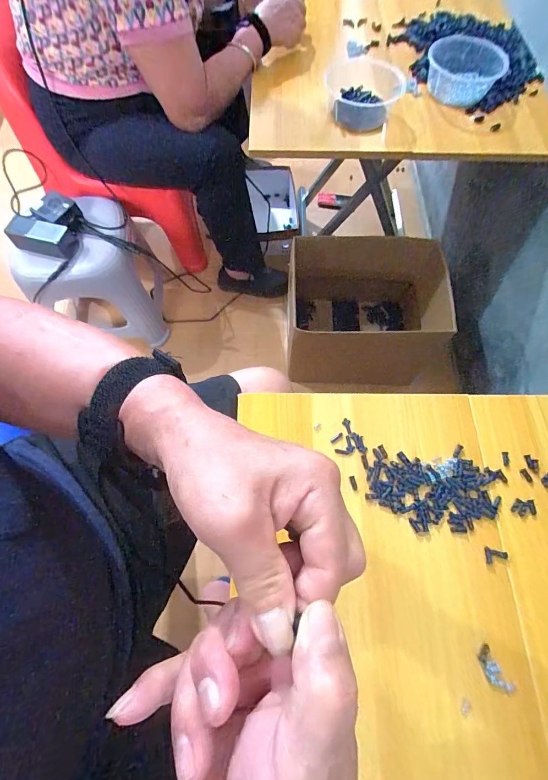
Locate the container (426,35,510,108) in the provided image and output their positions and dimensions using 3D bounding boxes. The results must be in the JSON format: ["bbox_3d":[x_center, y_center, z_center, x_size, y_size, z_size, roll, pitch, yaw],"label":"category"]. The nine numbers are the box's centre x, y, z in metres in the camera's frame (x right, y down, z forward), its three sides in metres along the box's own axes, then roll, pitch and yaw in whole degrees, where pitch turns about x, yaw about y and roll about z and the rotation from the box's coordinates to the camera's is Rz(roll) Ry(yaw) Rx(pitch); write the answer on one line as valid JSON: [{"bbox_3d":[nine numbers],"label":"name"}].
[{"bbox_3d":[0.375,-0.630,0.697,0.146,0.063,0.119,23,69,10],"label":"container"}]

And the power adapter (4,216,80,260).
[{"bbox_3d":[-0.543,-0.359,0.826,0.153,0.046,0.071,11,67,5],"label":"power adapter"}]

